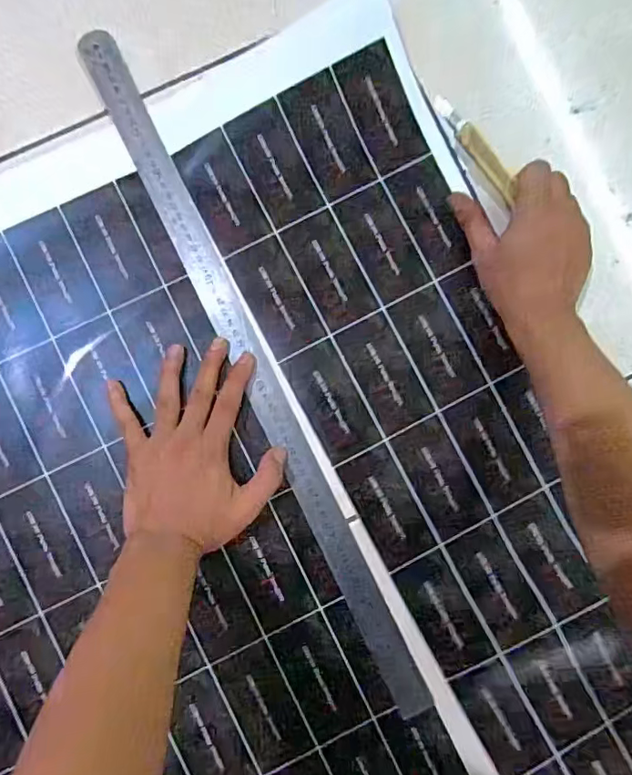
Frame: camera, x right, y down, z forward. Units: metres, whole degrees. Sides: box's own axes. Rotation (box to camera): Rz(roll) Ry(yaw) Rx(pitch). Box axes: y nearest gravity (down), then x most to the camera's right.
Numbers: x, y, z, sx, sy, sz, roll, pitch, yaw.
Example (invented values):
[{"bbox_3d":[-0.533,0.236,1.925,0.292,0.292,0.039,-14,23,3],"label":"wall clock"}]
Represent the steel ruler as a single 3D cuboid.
[{"bbox_3d":[-0.052,-0.016,0.427,0.030,0.004,0.615,-26,89,-4],"label":"steel ruler"}]

